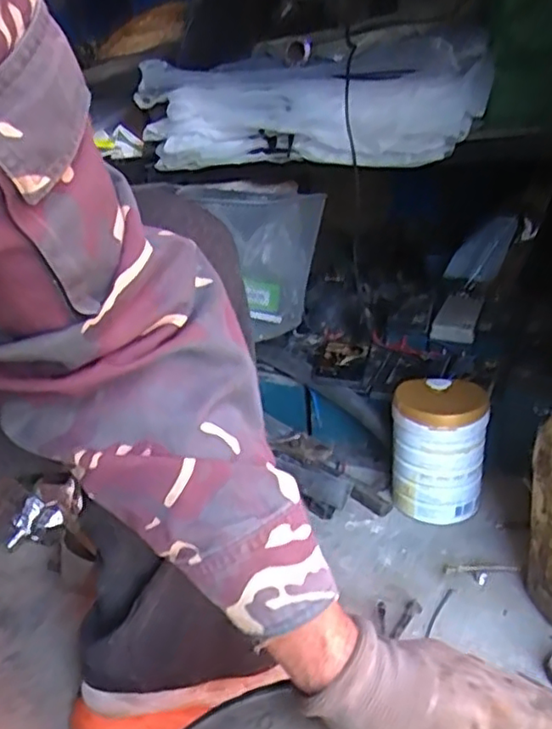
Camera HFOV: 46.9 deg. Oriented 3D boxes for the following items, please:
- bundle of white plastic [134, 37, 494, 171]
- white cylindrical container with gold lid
[{"bbox_3d":[0.039,-0.432,1.080,0.596,0.174,0.156,8,26,30],"label":"bundle of white plastic"},{"bbox_3d":[0.227,0.122,0.894,0.127,0.175,0.108,-1,23,14],"label":"white cylindrical container with gold lid"}]

